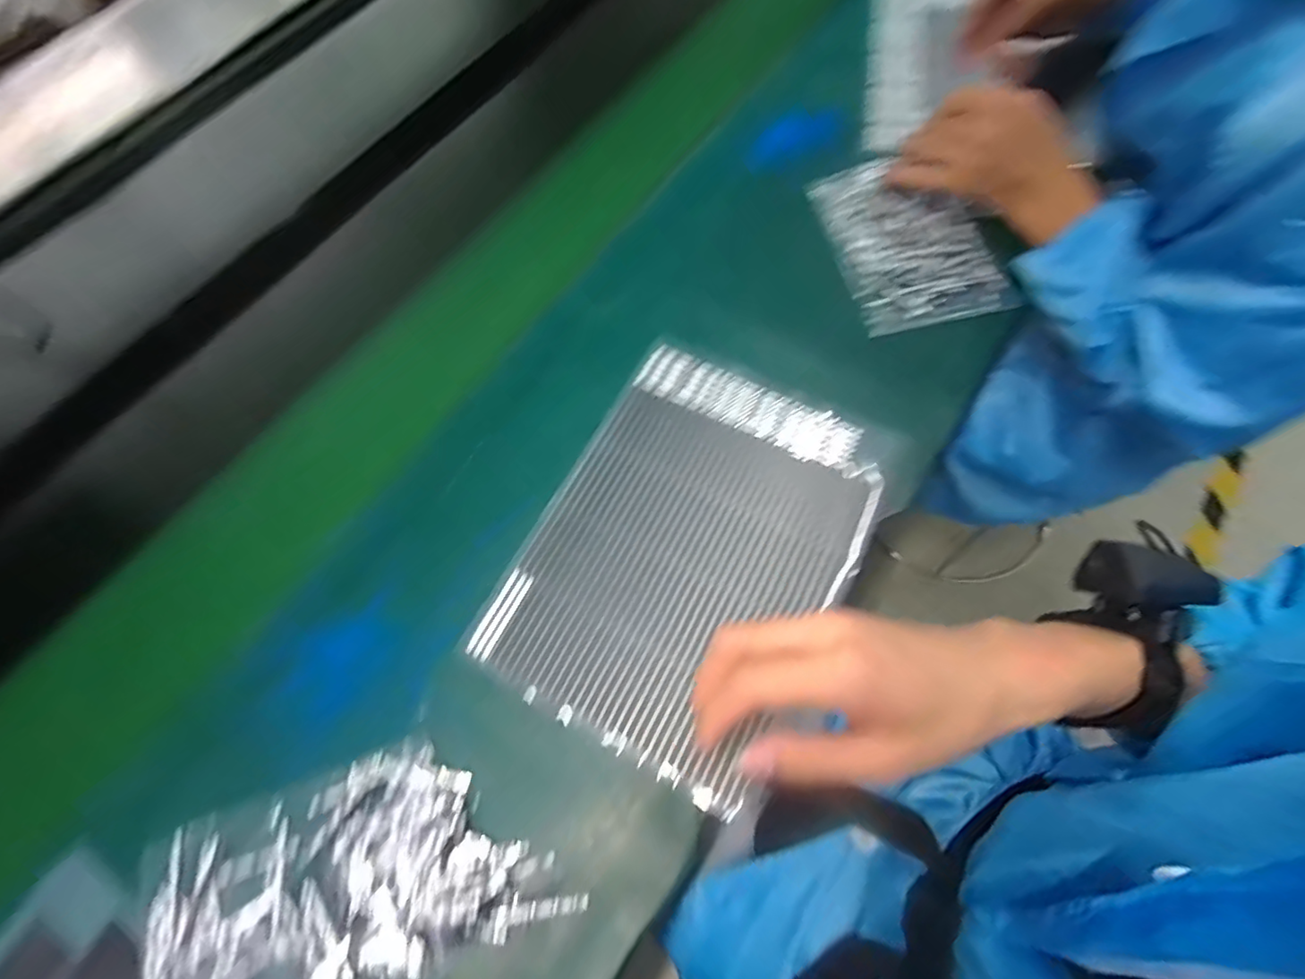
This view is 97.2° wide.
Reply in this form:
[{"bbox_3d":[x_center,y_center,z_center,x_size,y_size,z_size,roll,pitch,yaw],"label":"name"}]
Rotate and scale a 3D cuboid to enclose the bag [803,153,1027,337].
[{"bbox_3d":[0.237,-0.236,0.533,0.128,0.016,0.188,-14,65,-1],"label":"bag"}]

